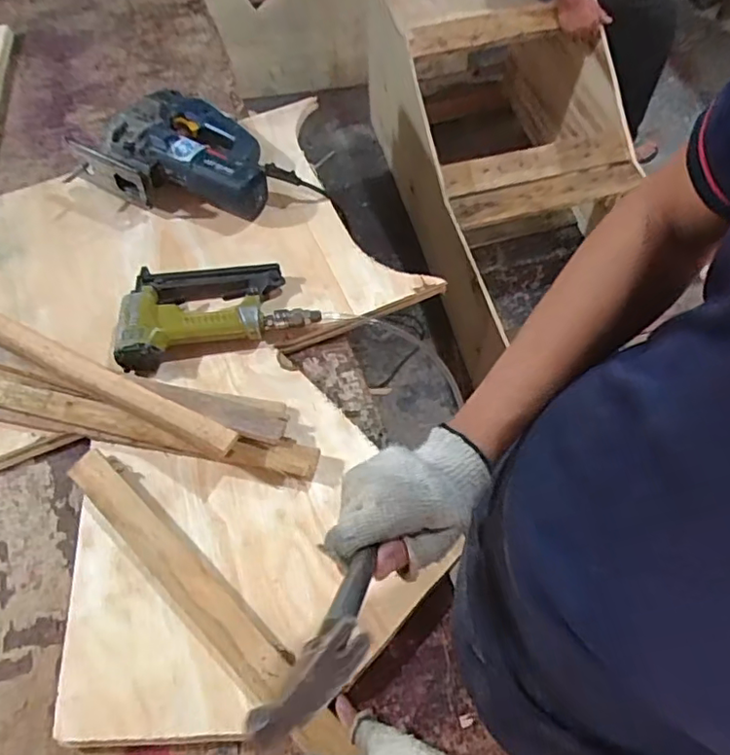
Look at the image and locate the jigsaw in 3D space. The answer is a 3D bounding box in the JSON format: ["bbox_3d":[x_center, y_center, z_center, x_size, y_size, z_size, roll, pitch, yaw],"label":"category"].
[{"bbox_3d":[-0.234,-0.300,0.830,0.303,0.079,0.194,31,65,16],"label":"jigsaw"}]

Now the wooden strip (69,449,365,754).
[{"bbox_3d":[-0.167,0.212,0.568,0.380,0.020,0.051,39,68,20],"label":"wooden strip"}]

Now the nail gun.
[{"bbox_3d":[-0.193,-0.097,0.730,0.239,0.042,0.133,-16,62,-9],"label":"nail gun"}]

